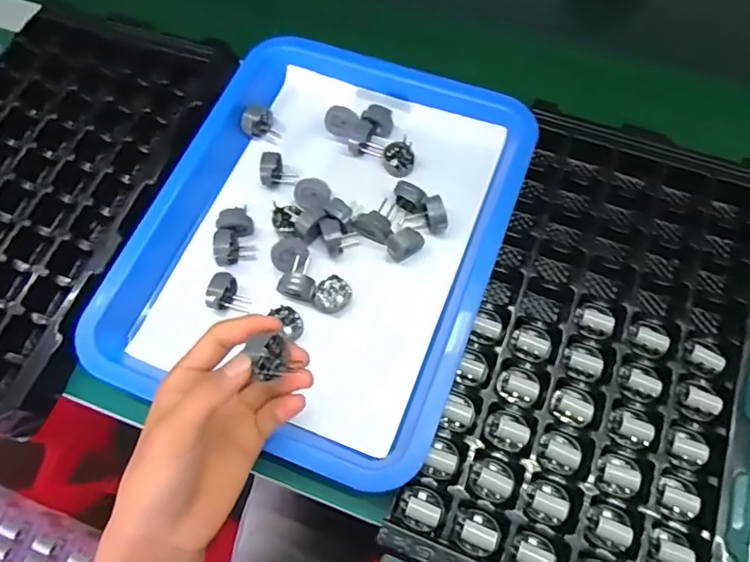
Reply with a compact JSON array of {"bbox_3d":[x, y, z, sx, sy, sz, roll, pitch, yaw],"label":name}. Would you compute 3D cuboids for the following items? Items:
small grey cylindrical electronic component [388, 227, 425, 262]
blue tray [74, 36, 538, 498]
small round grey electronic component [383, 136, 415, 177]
[{"bbox_3d":[0.024,-0.028,0.419,0.027,0.028,0.019,-15,61,-18],"label":"small grey cylindrical electronic component"},{"bbox_3d":[-0.039,-0.042,0.421,0.264,0.042,0.338,21,68,10],"label":"blue tray"},{"bbox_3d":[0.021,-0.105,0.444,0.027,0.018,0.029,0,66,1],"label":"small round grey electronic component"}]

